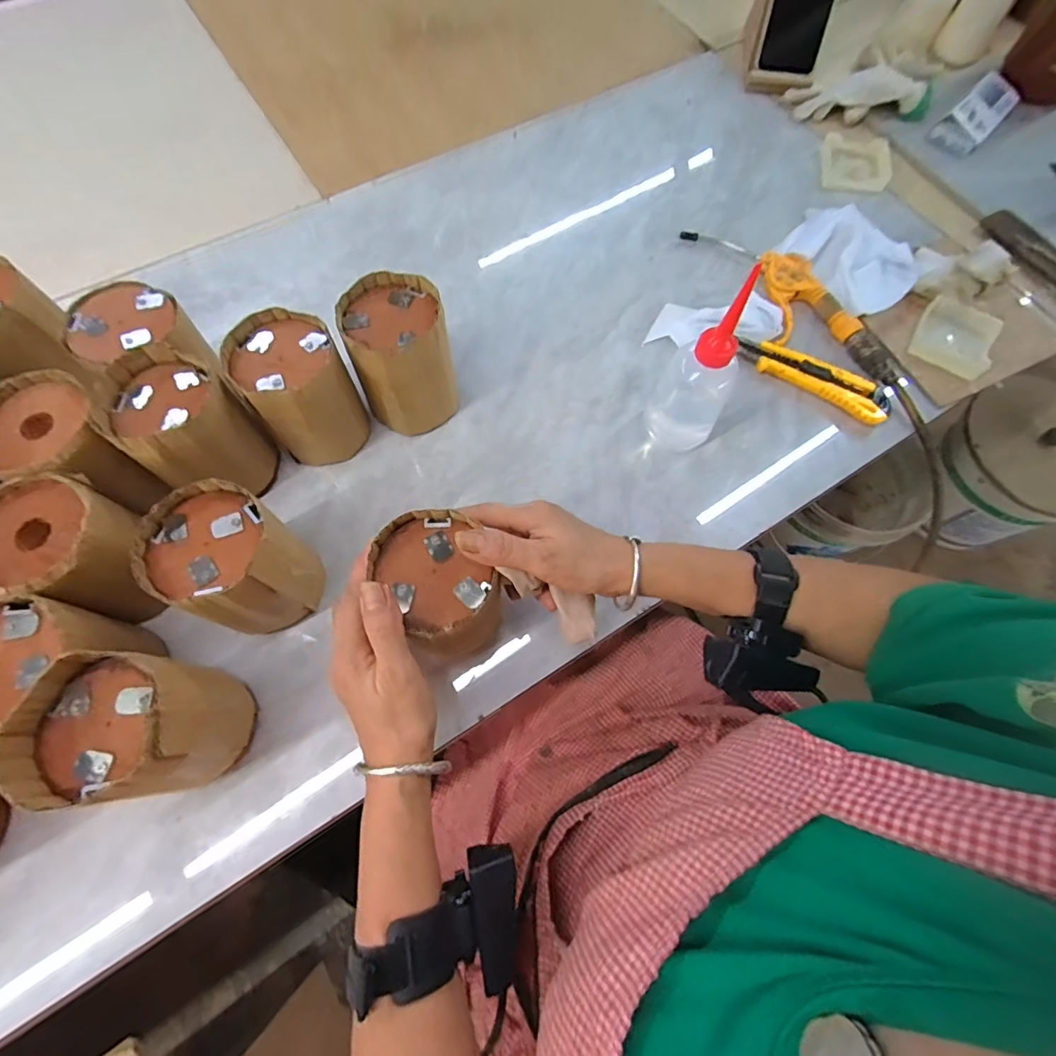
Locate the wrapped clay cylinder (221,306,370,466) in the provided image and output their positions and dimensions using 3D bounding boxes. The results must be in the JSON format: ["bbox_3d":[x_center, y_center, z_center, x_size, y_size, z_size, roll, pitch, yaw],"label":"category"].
[{"bbox_3d":[-0.192,-0.114,0.437,0.078,0.111,0.086,-36,73,-14],"label":"wrapped clay cylinder"}]

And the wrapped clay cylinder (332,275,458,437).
[{"bbox_3d":[-0.109,-0.148,0.454,0.080,0.110,0.093,-12,69,-5],"label":"wrapped clay cylinder"}]

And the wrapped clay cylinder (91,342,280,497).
[{"bbox_3d":[-0.270,-0.075,0.417,0.086,0.112,0.080,0,68,0],"label":"wrapped clay cylinder"}]

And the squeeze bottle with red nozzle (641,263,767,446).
[{"bbox_3d":[0.145,-0.128,0.420,0.062,0.166,0.053,26,70,10],"label":"squeeze bottle with red nozzle"}]

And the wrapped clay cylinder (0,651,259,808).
[{"bbox_3d":[-0.243,0.130,0.334,0.084,0.123,0.075,3,68,1],"label":"wrapped clay cylinder"}]

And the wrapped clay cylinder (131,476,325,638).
[{"bbox_3d":[-0.212,0.028,0.379,0.084,0.108,0.080,0,68,0],"label":"wrapped clay cylinder"}]

